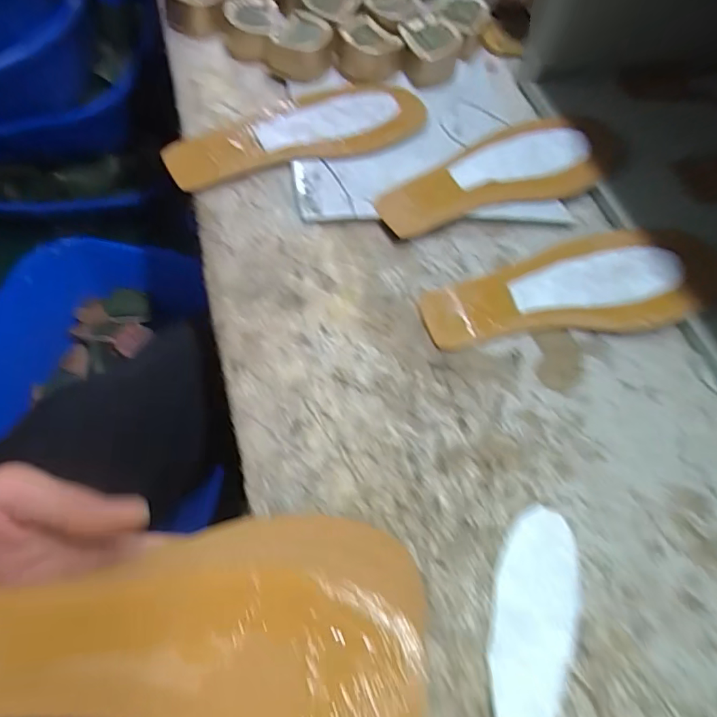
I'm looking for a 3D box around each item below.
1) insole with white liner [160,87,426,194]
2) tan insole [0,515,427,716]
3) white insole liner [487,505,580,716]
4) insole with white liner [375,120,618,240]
[{"bbox_3d":[-0.048,-0.183,0.375,0.207,0.011,0.071,-16,68,-9],"label":"insole with white liner"},{"bbox_3d":[-0.072,0.128,0.211,0.203,0.016,0.100,2,66,-8],"label":"tan insole"},{"bbox_3d":[0.089,0.137,0.235,0.041,0.011,0.117,14,67,4],"label":"white insole liner"},{"bbox_3d":[0.113,-0.145,0.365,0.206,0.013,0.067,-22,69,-11],"label":"insole with white liner"}]

